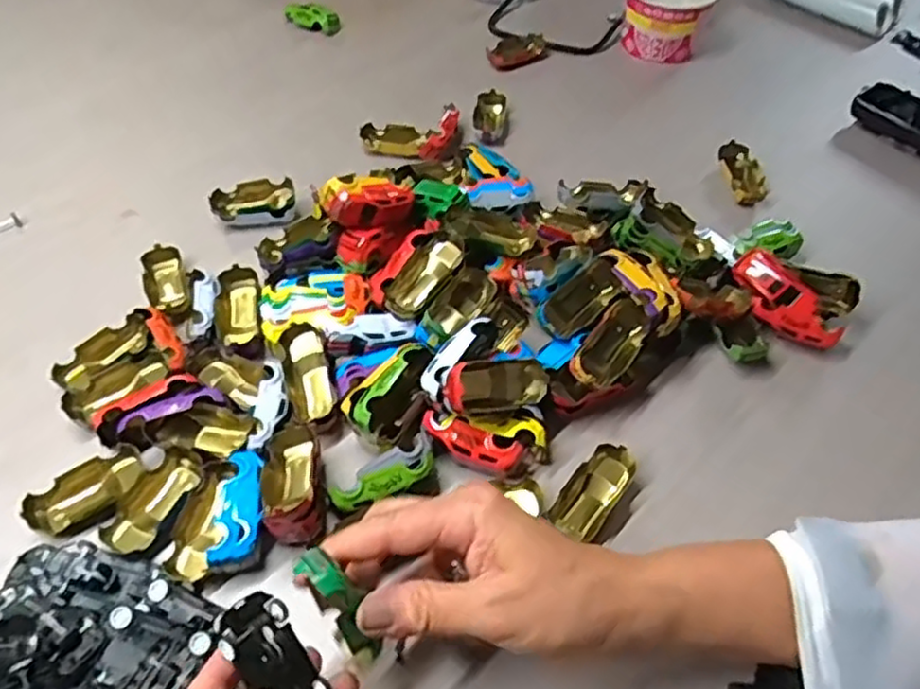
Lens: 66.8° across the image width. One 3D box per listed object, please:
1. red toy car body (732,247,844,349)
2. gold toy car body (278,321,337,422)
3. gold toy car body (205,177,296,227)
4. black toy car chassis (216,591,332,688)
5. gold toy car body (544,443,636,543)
[{"bbox_3d":[0.224,-0.031,0.478,0.041,0.024,0.081,-32,77,-24],"label":"red toy car body"},{"bbox_3d":[-0.095,0.019,0.440,0.030,0.022,0.063,-22,70,1],"label":"gold toy car body"},{"bbox_3d":[-0.163,-0.111,0.553,0.064,0.022,0.034,-11,51,-9],"label":"gold toy car body"},{"bbox_3d":[-0.077,0.138,0.301,0.027,0.018,0.063,-36,96,-26],"label":"black toy car chassis"},{"bbox_3d":[0.076,0.083,0.402,0.030,0.015,0.056,29,56,22],"label":"gold toy car body"}]

